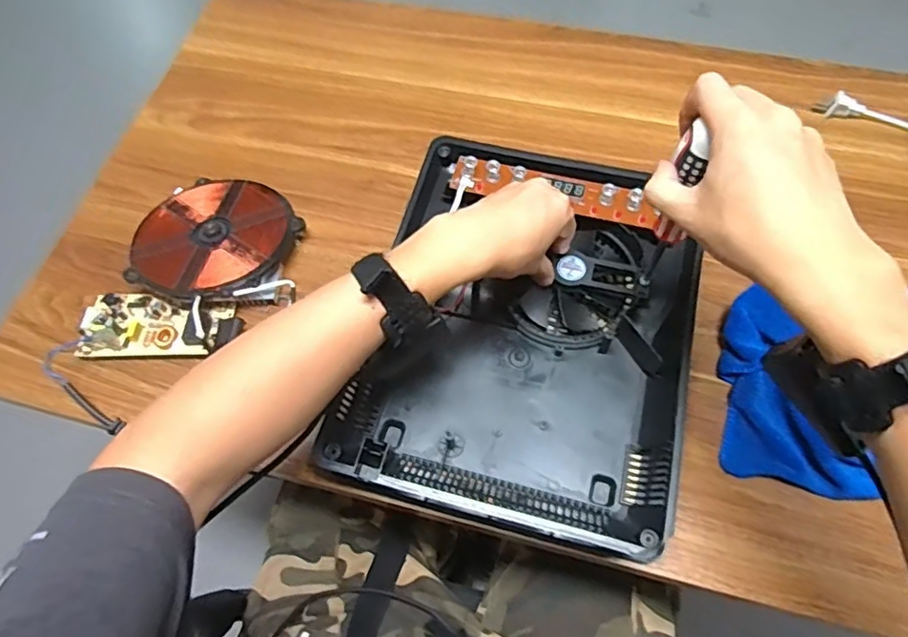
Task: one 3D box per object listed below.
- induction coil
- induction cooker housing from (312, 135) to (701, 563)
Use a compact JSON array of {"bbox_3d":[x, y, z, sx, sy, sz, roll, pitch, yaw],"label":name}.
[{"bbox_3d":[-0.241,-0.084,0.599,0.151,0.034,0.153,-1,64,2],"label":"induction coil"},{"bbox_3d":[0.063,0.003,0.530,0.270,0.051,0.337,12,66,8],"label":"induction cooker housing"}]

